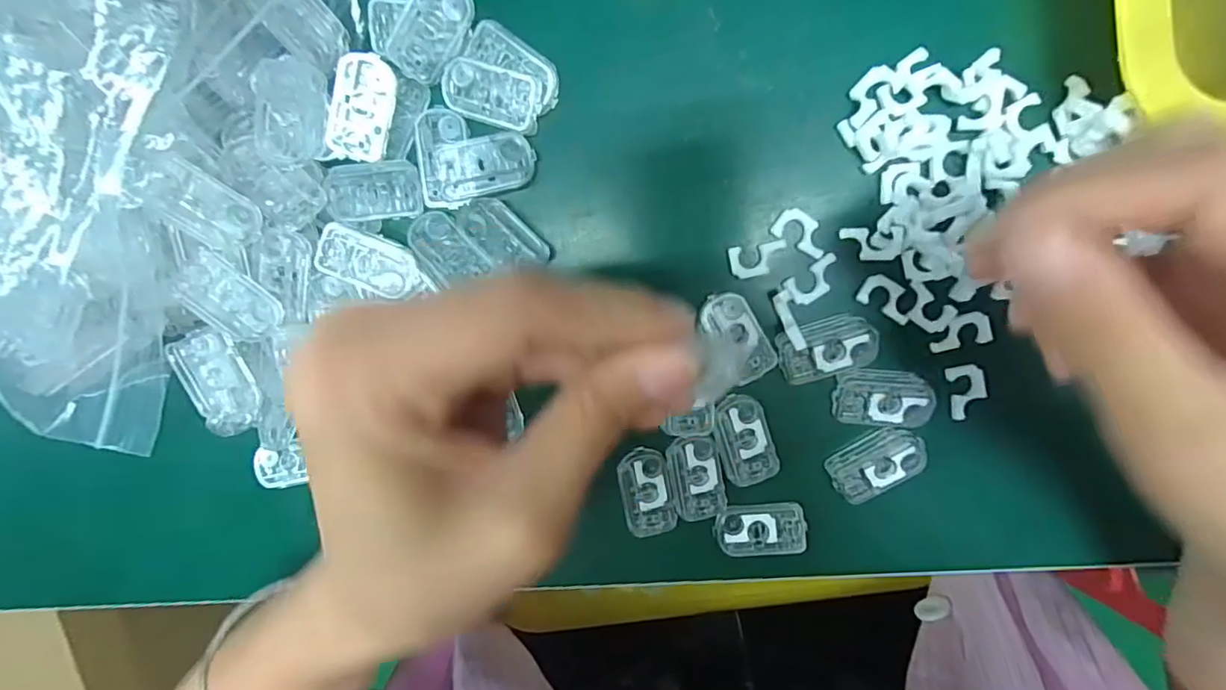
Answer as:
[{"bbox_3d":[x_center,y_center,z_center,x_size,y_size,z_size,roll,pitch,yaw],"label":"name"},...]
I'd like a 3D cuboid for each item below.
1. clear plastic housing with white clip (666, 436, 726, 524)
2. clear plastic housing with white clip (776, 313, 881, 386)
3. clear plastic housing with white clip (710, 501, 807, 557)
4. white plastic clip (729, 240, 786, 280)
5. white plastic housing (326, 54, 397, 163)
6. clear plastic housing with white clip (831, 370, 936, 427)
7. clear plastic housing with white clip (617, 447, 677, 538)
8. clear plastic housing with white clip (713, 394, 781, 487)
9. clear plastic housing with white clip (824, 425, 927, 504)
[{"bbox_3d":[0.035,0.056,0.223,0.021,0.004,0.038,-10,98,5],"label":"clear plastic housing with white clip"},{"bbox_3d":[0.084,0.001,0.210,0.036,0.004,0.022,-15,97,6],"label":"clear plastic housing with white clip"},{"bbox_3d":[0.062,0.078,0.226,0.037,0.004,0.021,-4,99,4],"label":"clear plastic housing with white clip"},{"bbox_3d":[0.056,-0.033,0.208,0.021,0.004,0.012,-9,98,5],"label":"white plastic clip"},{"bbox_3d":[-0.093,-0.088,0.200,0.021,0.004,0.037,12,108,-22],"label":"white plastic housing"},{"bbox_3d":[0.107,0.021,0.212,0.036,0.005,0.022,4,99,3],"label":"clear plastic housing with white clip"},{"bbox_3d":[0.014,0.063,0.228,0.020,0.004,0.038,-10,98,5],"label":"clear plastic housing with white clip"},{"bbox_3d":[0.054,0.039,0.219,0.022,0.004,0.039,-17,97,6],"label":"clear plastic housing with white clip"},{"bbox_3d":[0.107,0.047,0.219,0.036,0.007,0.023,-35,95,8],"label":"clear plastic housing with white clip"}]

